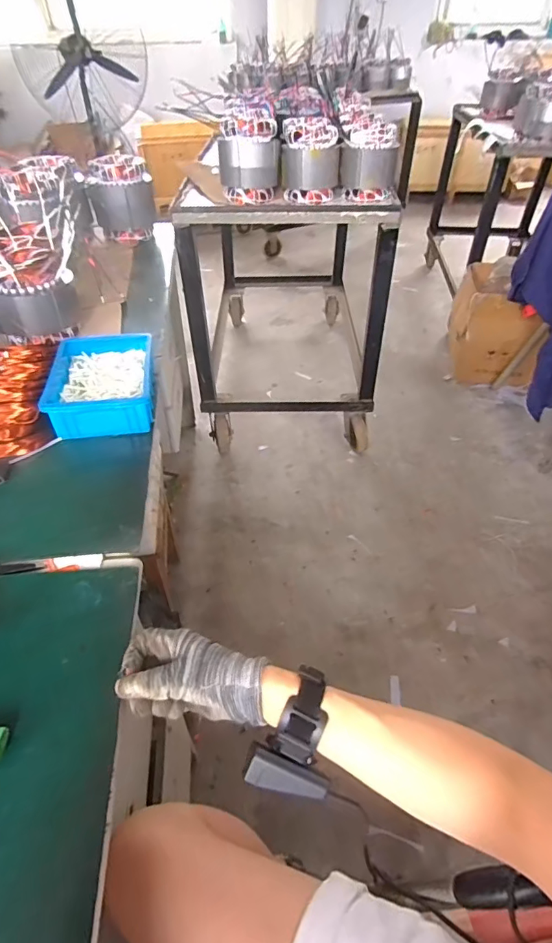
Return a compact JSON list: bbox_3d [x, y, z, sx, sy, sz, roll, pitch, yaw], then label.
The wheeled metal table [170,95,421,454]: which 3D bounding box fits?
[{"bbox_3d":[0.047,-0.739,1.831,0.660,0.805,1.113,1,46,1],"label":"wheeled metal table"}]

